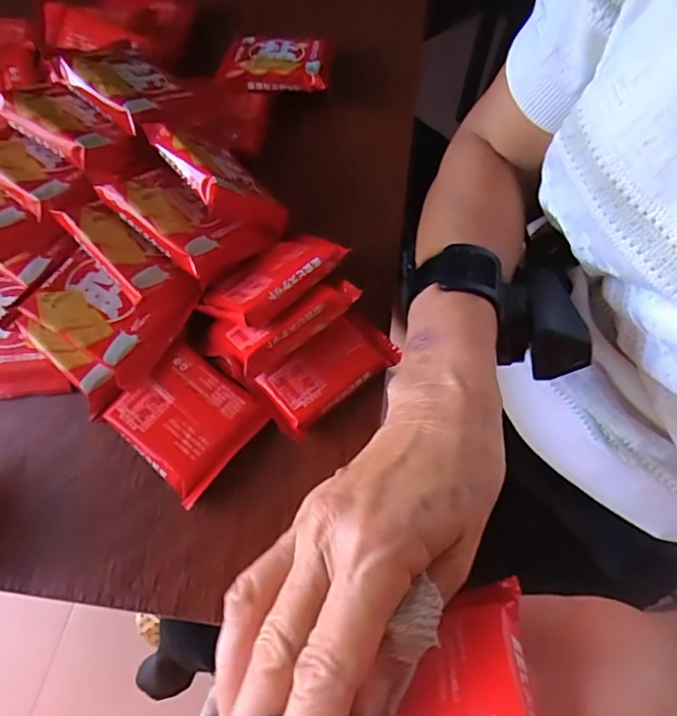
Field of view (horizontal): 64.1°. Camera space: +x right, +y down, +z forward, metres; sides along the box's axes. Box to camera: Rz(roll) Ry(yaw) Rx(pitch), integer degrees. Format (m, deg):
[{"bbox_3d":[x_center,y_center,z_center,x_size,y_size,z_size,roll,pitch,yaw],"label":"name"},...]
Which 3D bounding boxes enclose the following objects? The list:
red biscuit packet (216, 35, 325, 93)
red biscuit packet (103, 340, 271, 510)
[{"bbox_3d":[-0.052,-0.239,0.434,0.080,0.017,0.066,0,68,1],"label":"red biscuit packet"},{"bbox_3d":[-0.096,0.038,0.347,0.078,0.017,0.071,40,74,15],"label":"red biscuit packet"}]

